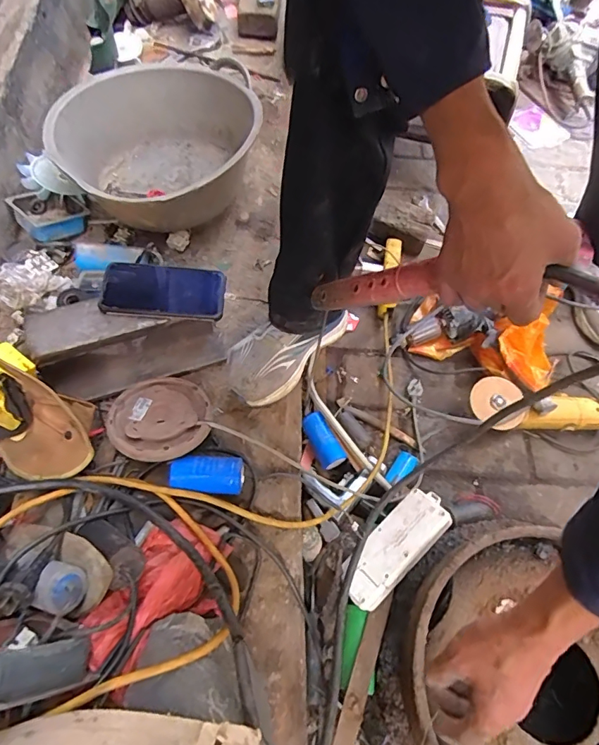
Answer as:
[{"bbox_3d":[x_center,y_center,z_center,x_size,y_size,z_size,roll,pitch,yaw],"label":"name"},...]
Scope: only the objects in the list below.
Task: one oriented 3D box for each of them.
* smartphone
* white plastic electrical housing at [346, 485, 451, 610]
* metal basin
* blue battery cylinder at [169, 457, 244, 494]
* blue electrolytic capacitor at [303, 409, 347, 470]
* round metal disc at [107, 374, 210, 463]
[{"bbox_3d":[-0.189,-0.114,0.642,0.160,0.008,0.086,6,63,-11],"label":"smartphone"},{"bbox_3d":[0.148,0.269,0.709,0.194,0.024,0.073,-44,44,-10],"label":"white plastic electrical housing"},{"bbox_3d":[-0.241,-0.433,0.884,0.366,0.164,0.366,1,64,-1],"label":"metal basin"},{"bbox_3d":[-0.128,0.147,0.646,0.097,0.054,0.047,0,64,-2],"label":"blue battery cylinder"},{"bbox_3d":[0.041,0.123,0.839,0.043,0.032,0.102,-26,68,-16],"label":"blue electrolytic capacitor"},{"bbox_3d":[-0.201,0.062,0.661,0.136,0.013,0.142,4,46,-4],"label":"round metal disc"}]

